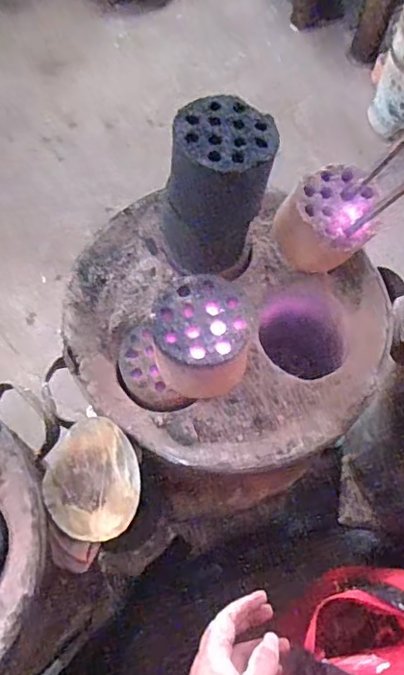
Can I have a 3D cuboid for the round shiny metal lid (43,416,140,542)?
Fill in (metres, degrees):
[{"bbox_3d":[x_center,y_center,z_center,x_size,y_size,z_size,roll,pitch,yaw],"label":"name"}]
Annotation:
[{"bbox_3d":[-0.111,0.143,0.552,0.110,0.008,0.111,-6,74,22],"label":"round shiny metal lid"}]

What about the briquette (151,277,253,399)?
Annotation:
[{"bbox_3d":[0.001,0.000,0.565,0.096,0.089,0.098,1,65,-2],"label":"briquette"}]

